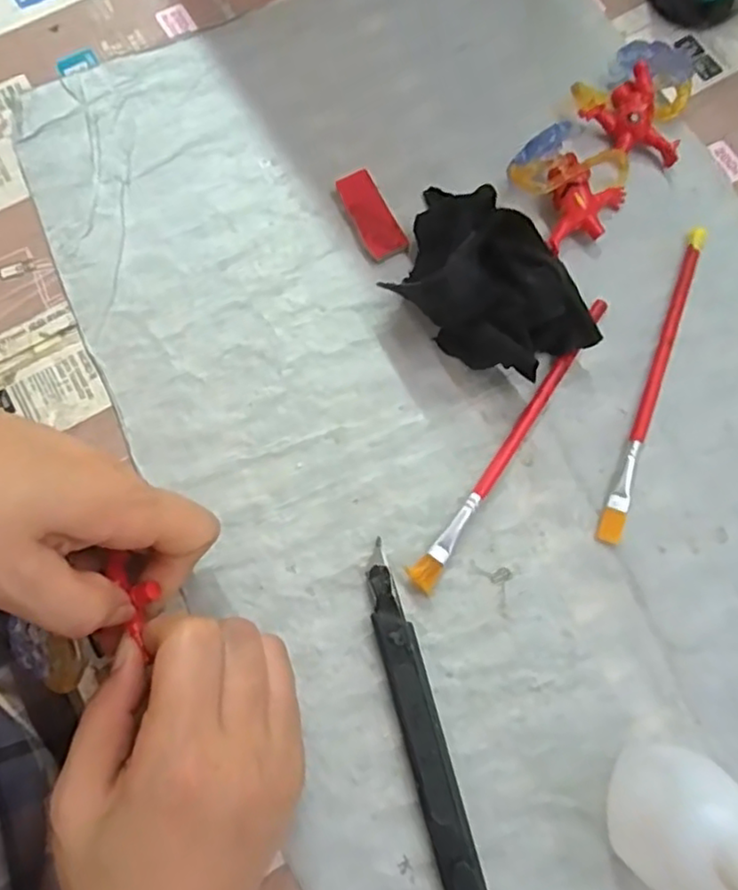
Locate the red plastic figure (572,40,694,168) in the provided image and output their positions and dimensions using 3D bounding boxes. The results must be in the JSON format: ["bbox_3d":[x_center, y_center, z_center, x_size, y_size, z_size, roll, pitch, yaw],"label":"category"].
[{"bbox_3d":[0.128,-0.167,0.313,0.053,0.023,0.046,18,76,5],"label":"red plastic figure"}]

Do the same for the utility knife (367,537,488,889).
[{"bbox_3d":[0.021,0.111,0.244,0.014,0.010,0.143,-15,76,-4],"label":"utility knife"}]

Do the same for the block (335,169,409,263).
[{"bbox_3d":[0.001,-0.108,0.304,0.018,0.007,0.046,-24,76,-6],"label":"block"}]

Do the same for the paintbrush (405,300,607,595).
[{"bbox_3d":[0.063,-0.003,0.276,0.011,0.007,0.151,34,78,8],"label":"paintbrush"}]

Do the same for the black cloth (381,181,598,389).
[{"bbox_3d":[0.046,-0.073,0.279,0.069,0.038,0.100,-30,77,-7],"label":"black cloth"}]

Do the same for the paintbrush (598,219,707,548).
[{"bbox_3d":[0.125,-0.029,0.285,0.009,0.005,0.153,20,76,5],"label":"paintbrush"}]

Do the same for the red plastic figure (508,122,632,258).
[{"bbox_3d":[0.097,-0.121,0.297,0.052,0.028,0.045,-32,77,-8],"label":"red plastic figure"}]

